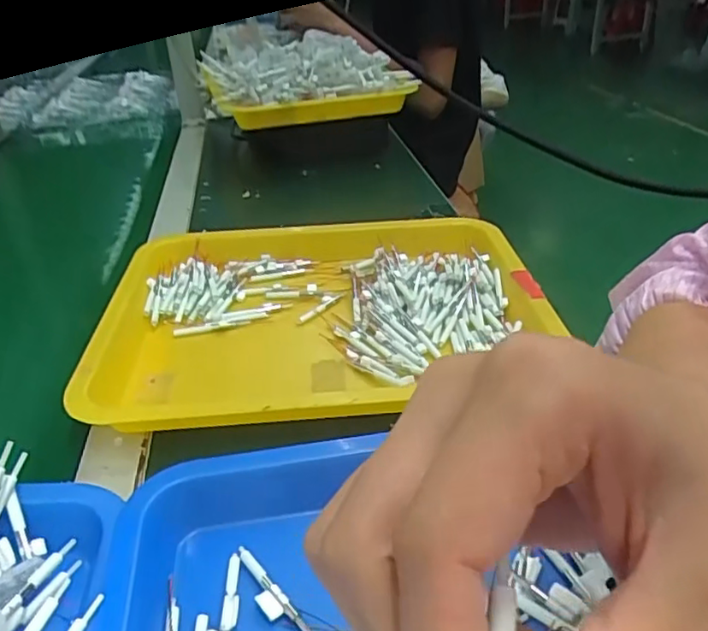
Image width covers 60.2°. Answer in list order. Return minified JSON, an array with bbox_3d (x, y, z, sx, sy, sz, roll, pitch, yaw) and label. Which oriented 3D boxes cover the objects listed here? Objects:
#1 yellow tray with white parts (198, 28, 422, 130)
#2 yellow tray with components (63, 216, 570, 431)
[{"bbox_3d":[-0.072,-0.339,0.870,0.252,0.088,0.201,-11,33,-12],"label":"yellow tray with white parts"},{"bbox_3d":[-0.024,-0.002,0.494,0.349,0.046,0.268,-9,32,-9],"label":"yellow tray with components"}]

